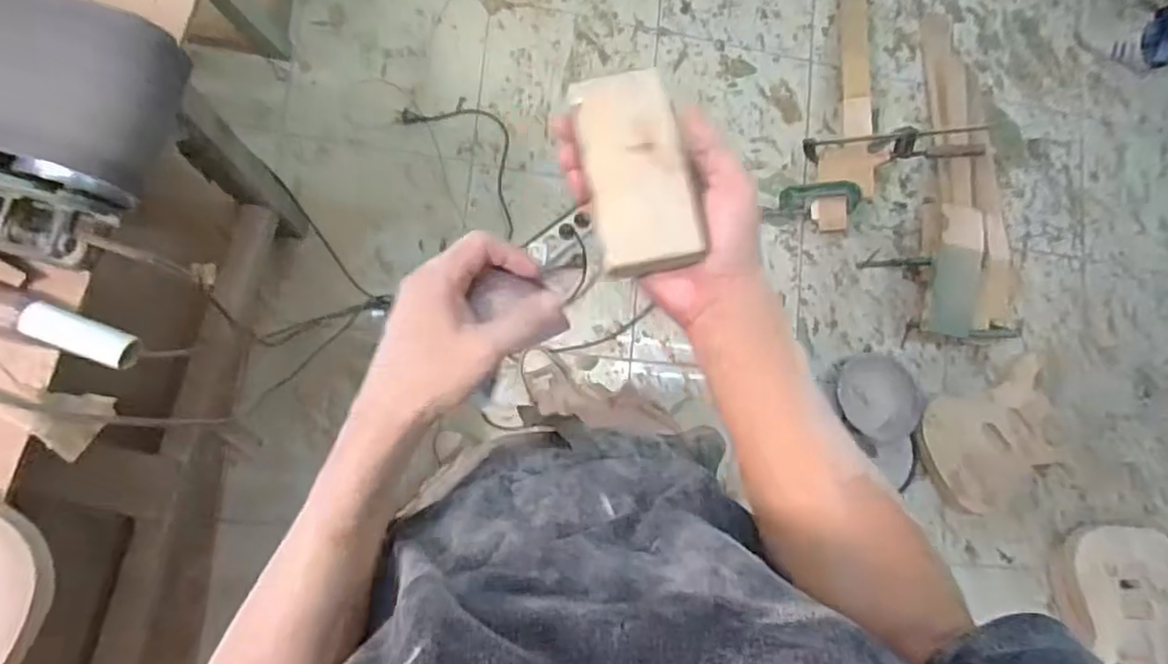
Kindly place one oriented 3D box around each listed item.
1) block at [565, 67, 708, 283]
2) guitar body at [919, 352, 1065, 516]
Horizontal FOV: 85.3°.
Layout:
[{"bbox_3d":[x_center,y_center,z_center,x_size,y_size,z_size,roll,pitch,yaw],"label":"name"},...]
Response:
[{"bbox_3d":[0.032,-0.098,0.385,0.058,0.017,0.120,-11,88,-8],"label":"block"},{"bbox_3d":[1.011,0.265,1.536,0.401,0.052,0.307,-21,88,-8],"label":"guitar body"}]

